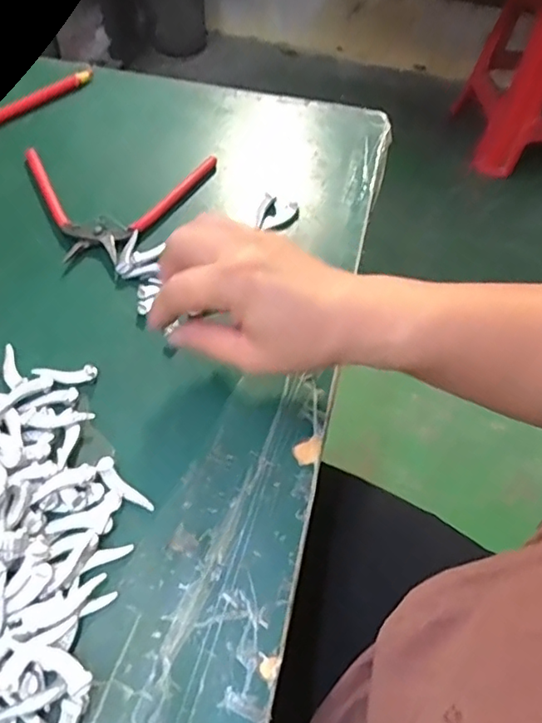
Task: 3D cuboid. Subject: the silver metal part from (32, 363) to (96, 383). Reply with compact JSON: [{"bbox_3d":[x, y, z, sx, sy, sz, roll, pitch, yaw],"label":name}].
[{"bbox_3d":[-0.125,0.009,0.342,0.038,0.004,0.012,-4,56,-4],"label":"silver metal part"}]

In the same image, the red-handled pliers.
[{"bbox_3d":[-0.126,-0.121,0.429,0.152,0.011,0.113,4,55,1],"label":"red-handled pliers"}]

